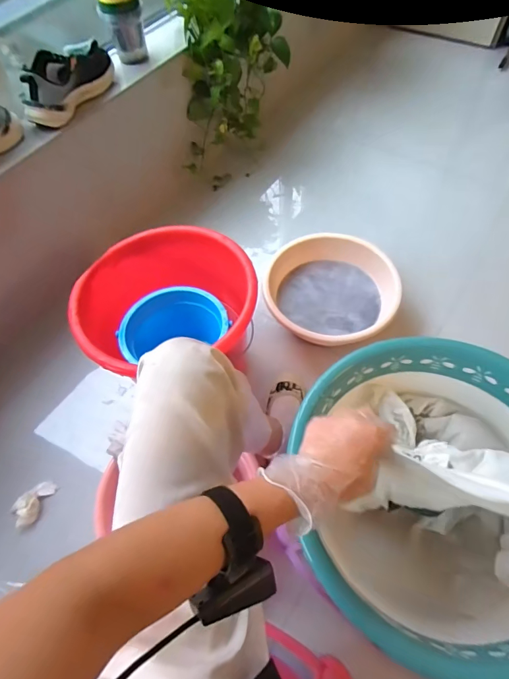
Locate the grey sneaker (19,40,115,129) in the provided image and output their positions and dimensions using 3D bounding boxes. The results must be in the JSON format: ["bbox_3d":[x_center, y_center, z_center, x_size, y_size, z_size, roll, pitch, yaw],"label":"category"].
[{"bbox_3d":[-0.453,-0.622,0.938,0.110,0.110,0.249,21,63,15],"label":"grey sneaker"}]

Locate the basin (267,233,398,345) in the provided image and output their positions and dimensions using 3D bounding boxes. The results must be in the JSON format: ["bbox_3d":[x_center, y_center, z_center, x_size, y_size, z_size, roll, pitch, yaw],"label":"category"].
[{"bbox_3d":[0.189,-0.121,0.982,0.298,0.077,0.311,-2,59,3],"label":"basin"}]

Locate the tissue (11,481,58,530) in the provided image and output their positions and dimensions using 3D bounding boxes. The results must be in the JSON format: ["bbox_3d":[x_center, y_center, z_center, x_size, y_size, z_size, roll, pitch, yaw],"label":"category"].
[{"bbox_3d":[-0.462,0.339,0.815,0.043,0.034,0.096,24,64,17],"label":"tissue"}]

